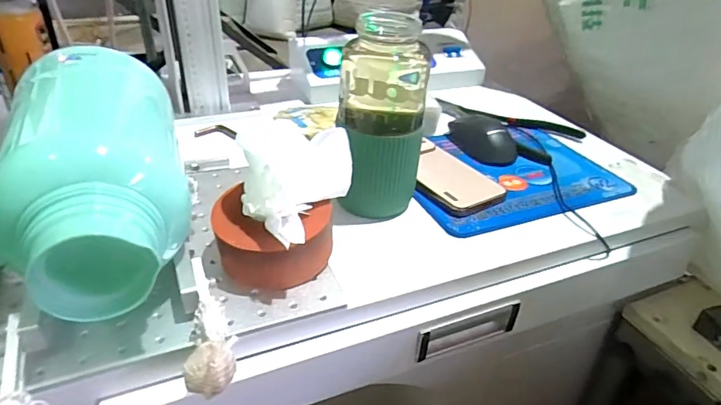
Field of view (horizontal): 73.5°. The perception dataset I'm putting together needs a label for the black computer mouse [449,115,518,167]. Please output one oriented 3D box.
[{"bbox_3d":[0.164,-0.088,0.639,0.064,0.038,0.099,-9,36,-17],"label":"black computer mouse"}]

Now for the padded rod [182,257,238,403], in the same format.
[{"bbox_3d":[-0.109,0.087,0.349,0.031,0.028,0.105,-7,48,-13],"label":"padded rod"}]

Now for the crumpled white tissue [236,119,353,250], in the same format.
[{"bbox_3d":[-0.060,-0.026,0.406,0.077,0.057,0.111,19,37,23],"label":"crumpled white tissue"}]

